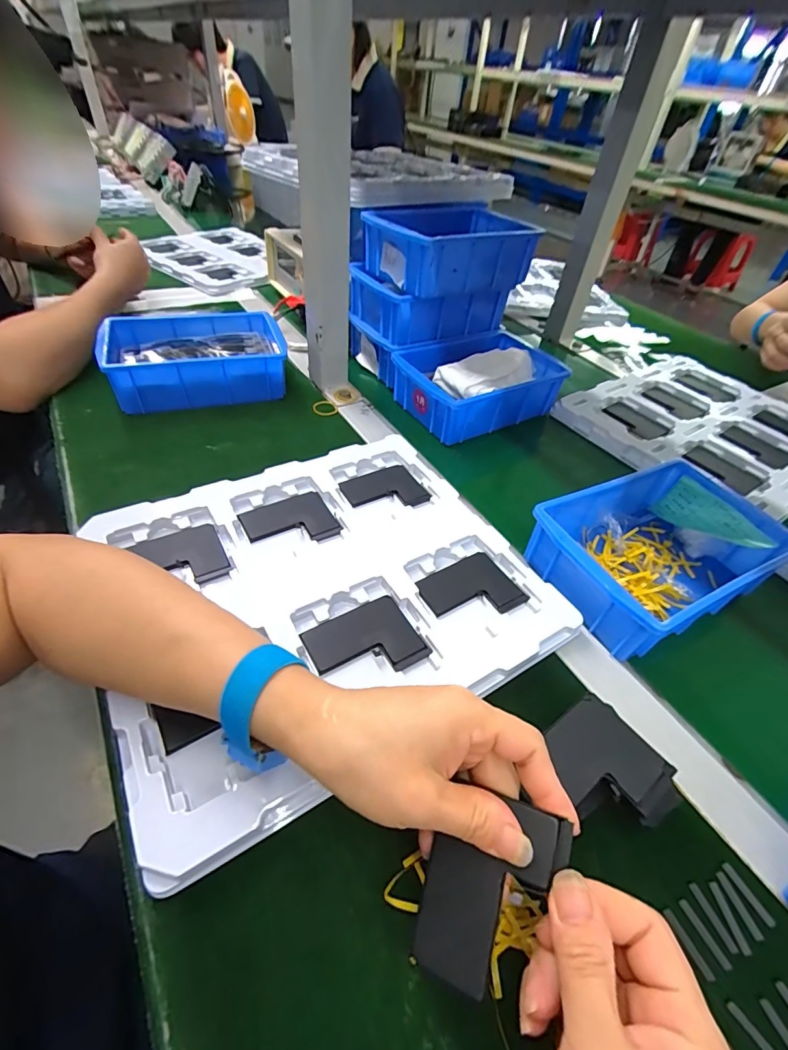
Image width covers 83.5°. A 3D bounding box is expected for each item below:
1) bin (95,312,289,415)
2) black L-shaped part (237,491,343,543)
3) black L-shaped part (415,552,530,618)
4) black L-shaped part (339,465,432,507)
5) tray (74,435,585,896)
[{"bbox_3d":[-0.241,-0.211,0.557,0.207,0.058,0.141,-12,50,-18],"label":"bin"},{"bbox_3d":[-0.096,-0.002,0.405,0.077,0.004,0.061,-20,53,-24],"label":"black L-shaped part"},{"bbox_3d":[0.064,0.056,0.370,0.079,0.004,0.059,-20,53,-24],"label":"black L-shaped part"},{"bbox_3d":[-0.011,-0.035,0.449,0.080,0.004,0.061,-16,51,-21],"label":"black L-shaped part"},{"bbox_3d":[-0.056,0.040,0.360,0.317,0.022,0.282,-21,53,-25],"label":"tray"}]

